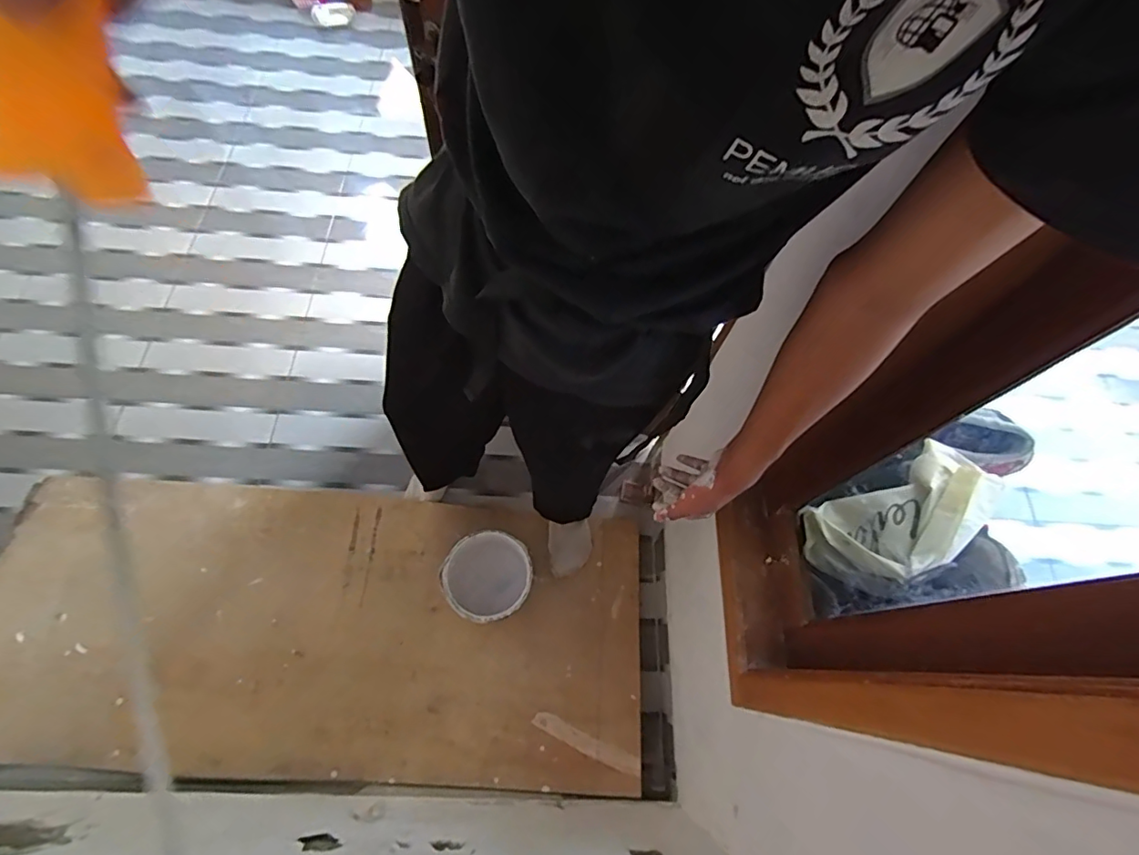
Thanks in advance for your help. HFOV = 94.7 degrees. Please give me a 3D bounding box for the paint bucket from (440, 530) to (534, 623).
[{"bbox_3d":[-0.183,0.347,1.206,0.191,0.211,0.187,1,64,-2],"label":"paint bucket"}]

